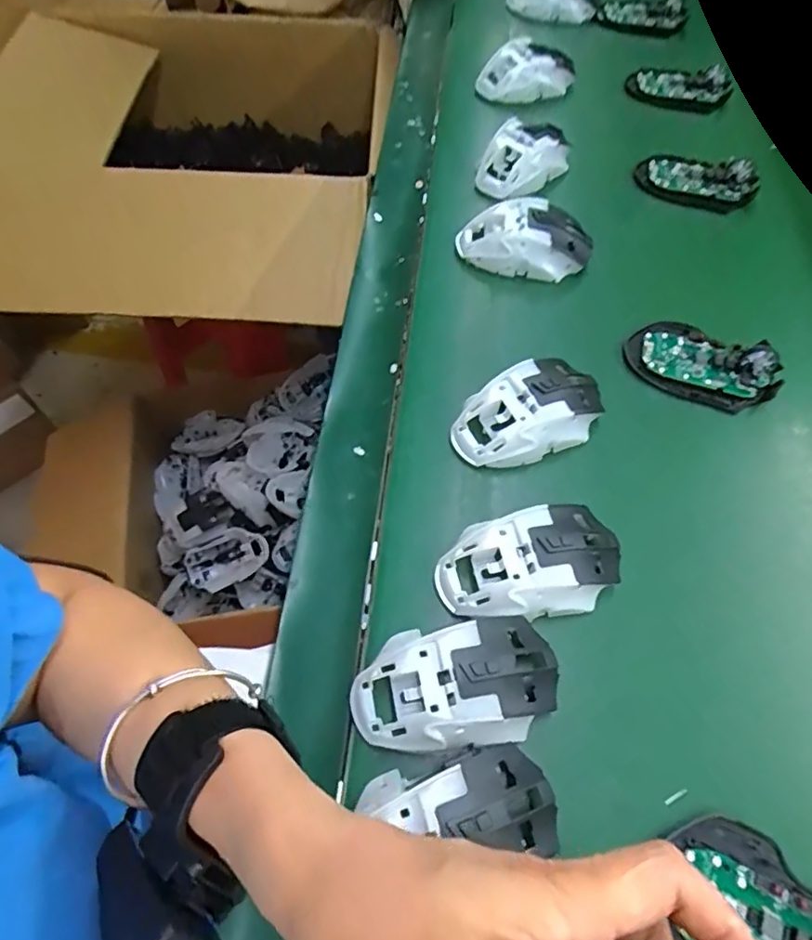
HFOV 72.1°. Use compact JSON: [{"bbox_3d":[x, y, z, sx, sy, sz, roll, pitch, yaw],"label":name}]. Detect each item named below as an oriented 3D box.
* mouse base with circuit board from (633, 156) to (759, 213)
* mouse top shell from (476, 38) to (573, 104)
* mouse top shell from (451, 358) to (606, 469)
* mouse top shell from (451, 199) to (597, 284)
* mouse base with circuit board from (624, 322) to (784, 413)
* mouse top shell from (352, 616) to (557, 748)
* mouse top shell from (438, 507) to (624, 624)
[{"bbox_3d":[0.296,-0.296,0.565,0.117,0.028,0.051,22,62,9],"label":"mouse base with circuit board"},{"bbox_3d":[0.139,-0.456,0.638,0.119,0.041,0.063,-5,61,-5],"label":"mouse top shell"},{"bbox_3d":[0.092,-0.041,0.411,0.118,0.042,0.064,-20,64,-12],"label":"mouse top shell"},{"bbox_3d":[0.107,-0.209,0.500,0.120,0.039,0.067,4,62,1],"label":"mouse top shell"},{"bbox_3d":[0.239,-0.087,0.446,0.113,0.029,0.065,30,64,13],"label":"mouse base with circuit board"},{"bbox_3d":[0.028,0.120,0.314,0.116,0.034,0.067,-4,62,-4],"label":"mouse top shell"},{"bbox_3d":[0.078,0.059,0.351,0.116,0.038,0.066,-11,63,-7],"label":"mouse top shell"}]

